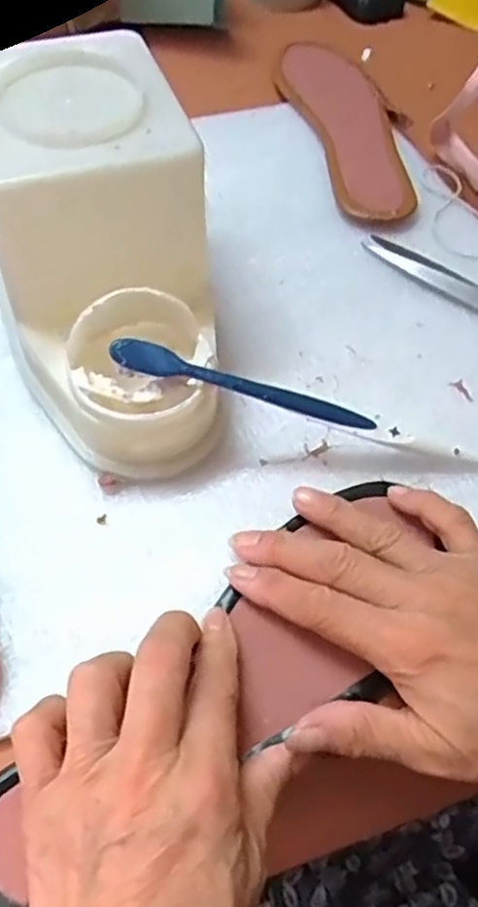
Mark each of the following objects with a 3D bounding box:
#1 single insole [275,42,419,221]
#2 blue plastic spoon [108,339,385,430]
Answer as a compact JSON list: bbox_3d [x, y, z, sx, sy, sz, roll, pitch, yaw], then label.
[{"bbox_3d":[0.077,-0.237,0.502,0.062,0.010,0.214,-10,57,-10],"label":"single insole"},{"bbox_3d":[0.004,-0.031,0.323,0.126,0.010,0.012,15,55,-17],"label":"blue plastic spoon"}]

